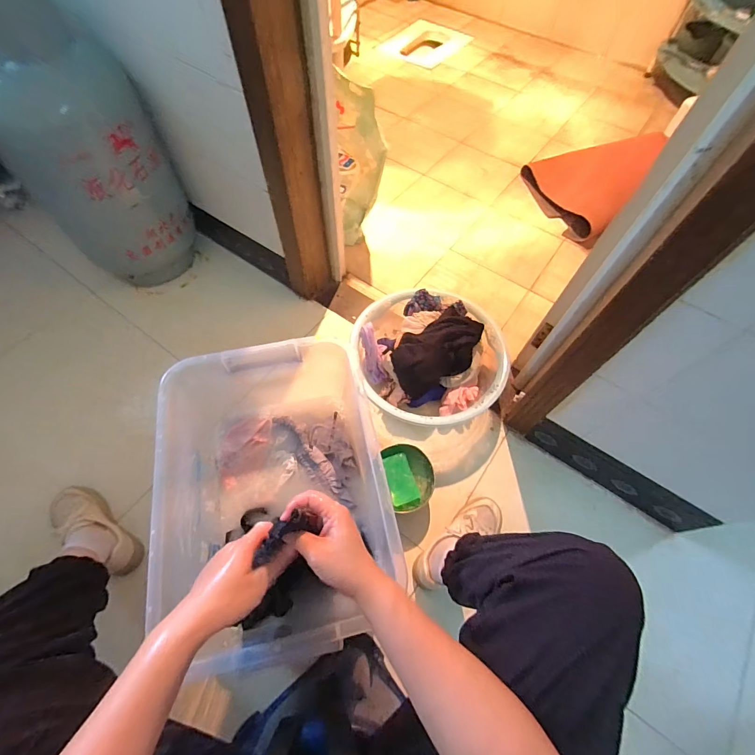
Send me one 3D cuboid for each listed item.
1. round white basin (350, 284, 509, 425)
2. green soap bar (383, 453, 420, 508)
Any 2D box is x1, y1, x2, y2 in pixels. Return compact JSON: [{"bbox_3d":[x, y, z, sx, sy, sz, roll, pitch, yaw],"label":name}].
[{"bbox_3d":[0.129,-0.047,0.942,0.347,0.169,0.363,1,62,-2],"label":"round white basin"},{"bbox_3d":[0.052,0.225,0.828,0.061,0.021,0.109,-13,63,-9],"label":"green soap bar"}]

